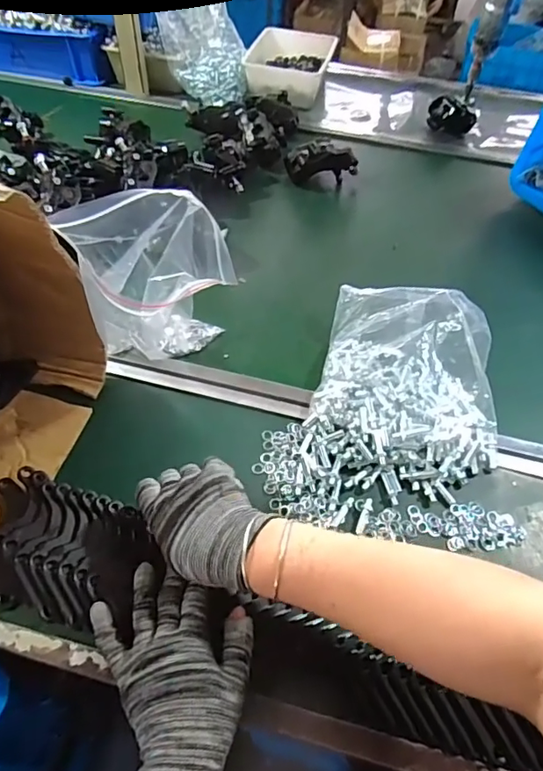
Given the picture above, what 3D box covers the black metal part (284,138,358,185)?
[{"bbox_3d":[0.082,-0.362,0.858,0.112,0.072,0.037,-5,53,-6],"label":"black metal part"}]

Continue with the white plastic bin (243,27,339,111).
[{"bbox_3d":[0.035,-0.634,1.038,0.166,0.064,0.200,9,52,4],"label":"white plastic bin"}]

